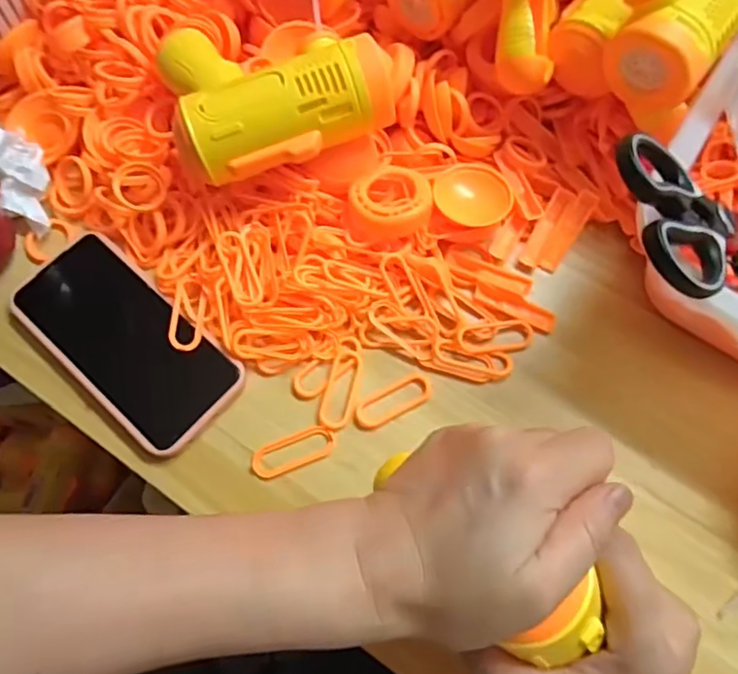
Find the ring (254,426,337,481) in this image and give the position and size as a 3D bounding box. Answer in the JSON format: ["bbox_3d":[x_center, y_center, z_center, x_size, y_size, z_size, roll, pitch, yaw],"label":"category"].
[{"bbox_3d":[-0.048,0.073,0.380,0.054,0.004,0.022,-21,71,-7],"label":"ring"}]

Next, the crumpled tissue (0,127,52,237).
[{"bbox_3d":[-0.259,-0.121,0.432,0.087,0.024,0.048,35,74,13],"label":"crumpled tissue"}]

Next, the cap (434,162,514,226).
[{"bbox_3d":[0.073,-0.099,0.413,0.053,0.017,0.053,0,69,1],"label":"cap"}]

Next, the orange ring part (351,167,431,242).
[{"bbox_3d":[0.015,-0.094,0.405,0.056,0.020,0.050,-8,69,-2],"label":"orange ring part"}]

